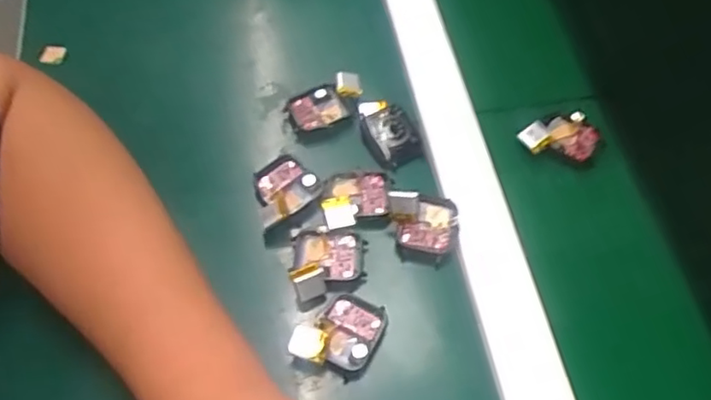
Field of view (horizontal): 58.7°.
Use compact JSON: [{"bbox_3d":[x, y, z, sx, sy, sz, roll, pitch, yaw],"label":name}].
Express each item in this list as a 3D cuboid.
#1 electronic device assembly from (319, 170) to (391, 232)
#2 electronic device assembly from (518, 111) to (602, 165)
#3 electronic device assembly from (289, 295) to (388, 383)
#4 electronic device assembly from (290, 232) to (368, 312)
[{"bbox_3d":[0.000,-0.002,0.419,0.046,0.022,0.044,-1,59,-1],"label":"electronic device assembly"},{"bbox_3d":[0.149,-0.047,0.459,0.058,0.023,0.038,12,59,7],"label":"electronic device assembly"},{"bbox_3d":[-0.009,0.080,0.377,0.045,0.018,0.047,21,61,12],"label":"electronic device assembly"},{"bbox_3d":[-0.017,0.038,0.397,0.048,0.023,0.045,-15,60,-9],"label":"electronic device assembly"}]

